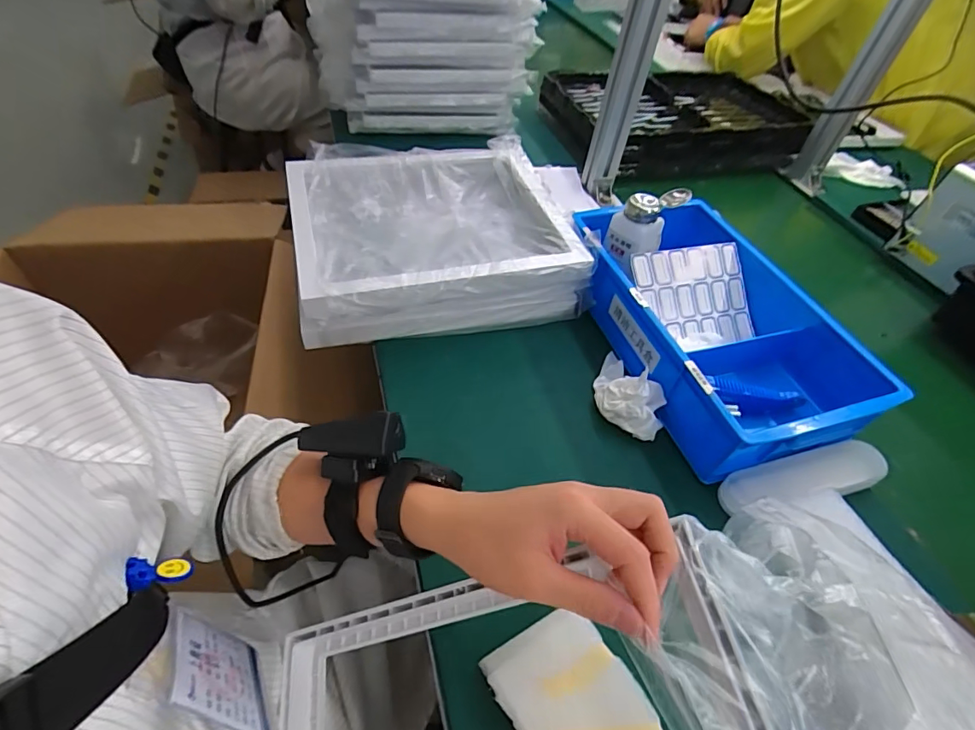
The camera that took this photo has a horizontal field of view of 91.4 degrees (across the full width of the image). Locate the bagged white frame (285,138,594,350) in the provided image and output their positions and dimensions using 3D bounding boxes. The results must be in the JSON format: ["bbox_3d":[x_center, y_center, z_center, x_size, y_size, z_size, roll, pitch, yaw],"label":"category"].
[{"bbox_3d":[-0.071,-0.166,0.605,0.322,0.082,0.286,-8,50,-14],"label":"bagged white frame"}]

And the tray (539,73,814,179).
[{"bbox_3d":[0.363,-0.477,0.925,0.468,0.092,0.308,-9,50,-14],"label":"tray"}]

